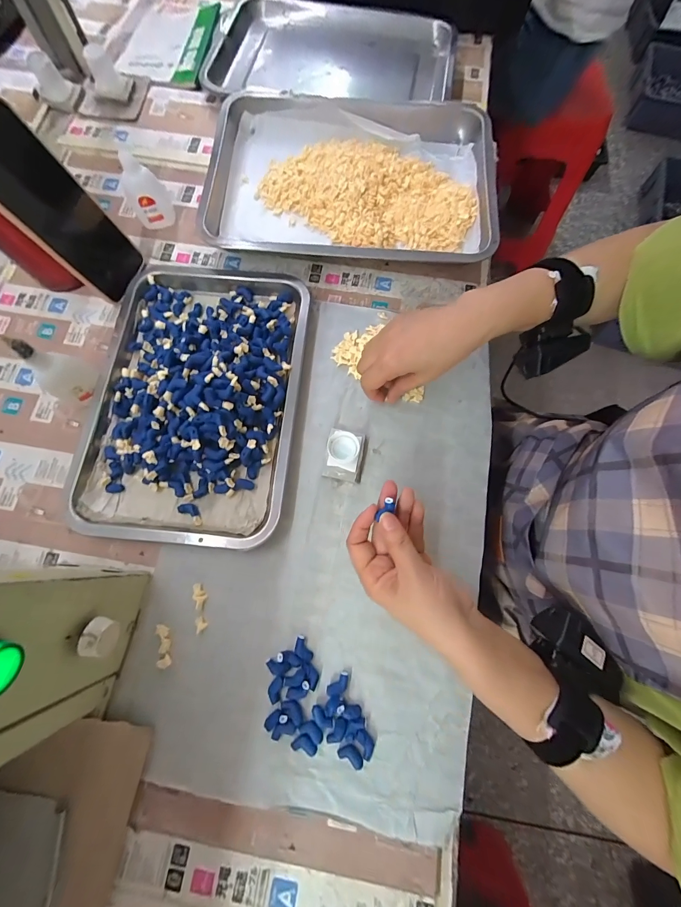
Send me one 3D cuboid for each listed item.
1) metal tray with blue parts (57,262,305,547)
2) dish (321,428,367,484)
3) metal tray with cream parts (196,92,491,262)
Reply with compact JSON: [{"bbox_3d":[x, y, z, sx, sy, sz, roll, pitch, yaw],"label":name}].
[{"bbox_3d":[-0.154,-0.067,0.354,0.219,0.041,0.309,7,75,1],"label":"metal tray with blue parts"},{"bbox_3d":[0.005,0.001,0.351,0.038,0.019,0.052,10,75,2],"label":"dish"},{"bbox_3d":[0.012,-0.345,0.438,0.361,0.040,0.258,6,75,1],"label":"metal tray with cream parts"}]

